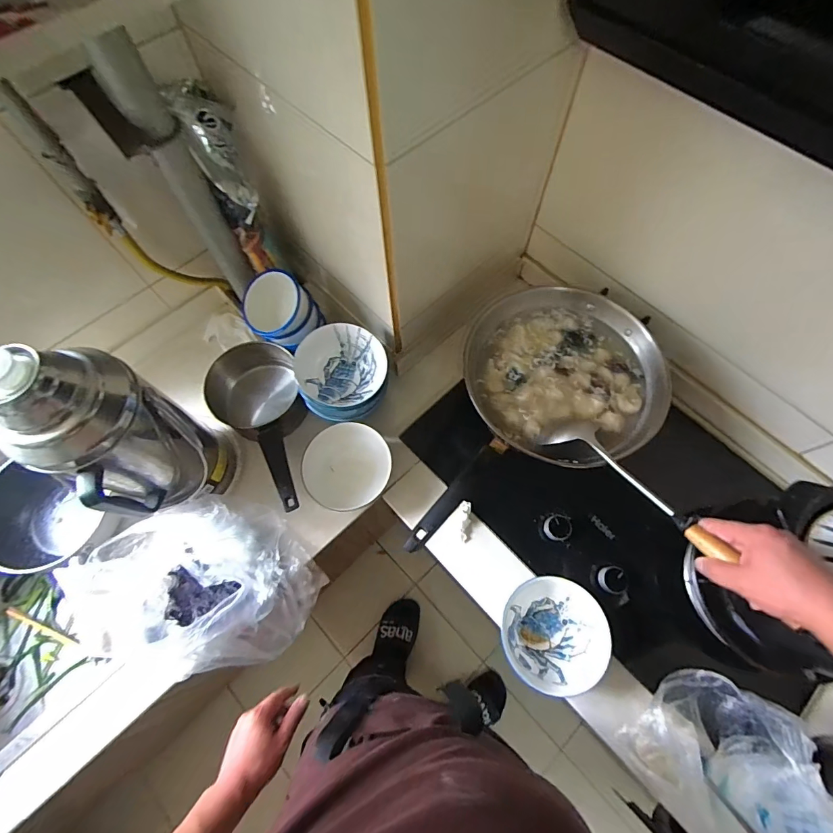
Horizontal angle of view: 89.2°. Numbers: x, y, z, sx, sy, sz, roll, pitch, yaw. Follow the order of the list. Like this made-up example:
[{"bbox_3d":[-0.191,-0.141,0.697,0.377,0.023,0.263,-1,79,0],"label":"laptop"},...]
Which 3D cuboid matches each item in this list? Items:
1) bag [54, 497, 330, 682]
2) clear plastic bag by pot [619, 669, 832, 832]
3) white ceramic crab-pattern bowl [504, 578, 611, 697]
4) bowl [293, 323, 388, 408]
[{"bbox_3d":[-0.319,0.247,0.622,0.316,0.146,0.239,1,68,1],"label":"bag"},{"bbox_3d":[0.402,0.433,0.538,0.212,0.109,0.161,30,72,12],"label":"clear plastic bag by pot"},{"bbox_3d":[0.193,0.316,0.626,0.148,0.086,0.150,19,70,8],"label":"white ceramic crab-pattern bowl"},{"bbox_3d":[-0.122,-0.082,0.706,0.133,0.084,0.132,0,68,0],"label":"bowl"}]

